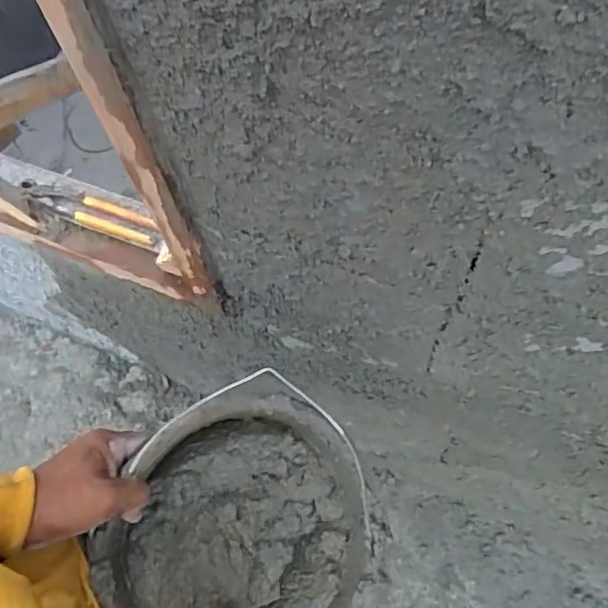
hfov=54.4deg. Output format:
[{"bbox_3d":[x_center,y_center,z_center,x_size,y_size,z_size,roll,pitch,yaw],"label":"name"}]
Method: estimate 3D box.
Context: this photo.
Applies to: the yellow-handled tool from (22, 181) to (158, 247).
[{"bbox_3d":[-0.302,-0.130,0.830,0.208,0.019,0.040,21,68,13],"label":"yellow-handled tool"}]

